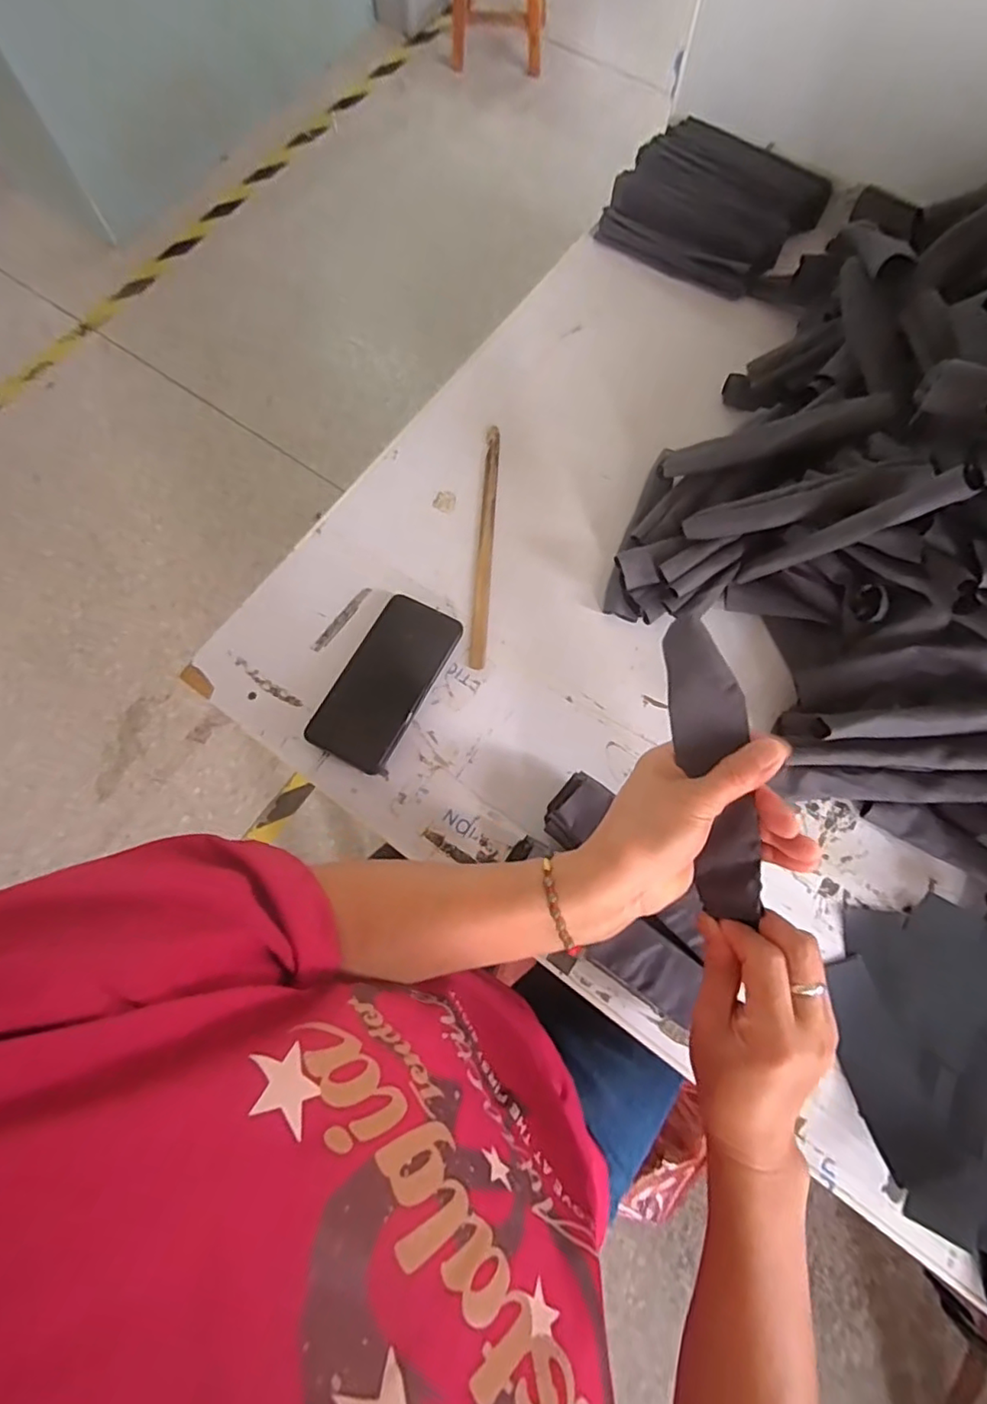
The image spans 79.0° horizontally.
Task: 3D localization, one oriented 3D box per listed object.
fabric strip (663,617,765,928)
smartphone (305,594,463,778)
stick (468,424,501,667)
[{"bbox_3d":[0.130,0.039,0.352,0.040,0.008,0.173,-7,92,19],"label":"fabric strip"},{"bbox_3d":[-0.100,-0.019,0.555,0.080,0.017,0.161,27,76,9],"label":"smartphone"},{"bbox_3d":[-0.008,-0.159,0.600,0.017,0.008,0.264,3,74,2],"label":"stick"}]

